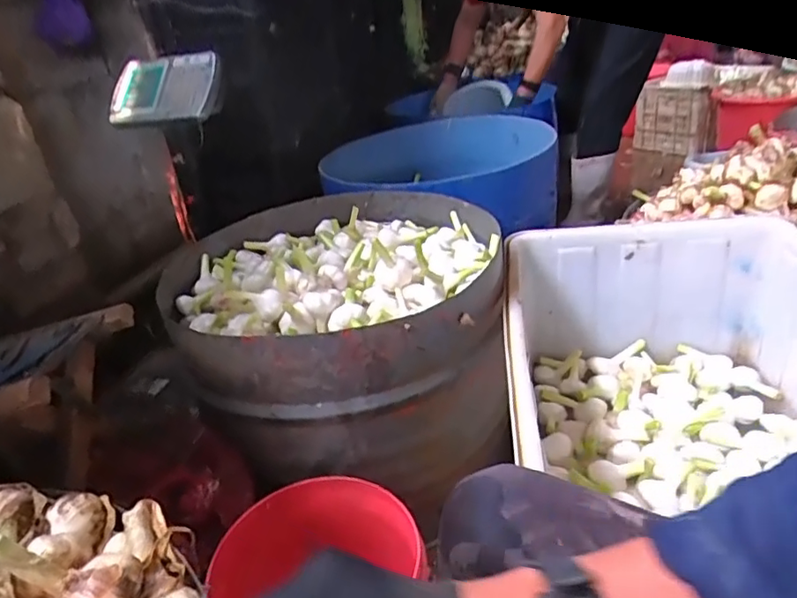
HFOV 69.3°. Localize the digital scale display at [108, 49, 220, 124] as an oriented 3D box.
[{"bbox_3d":[-0.493,-0.432,1.182,0.242,0.163,0.058,1,-15,20],"label":"digital scale display"}]

